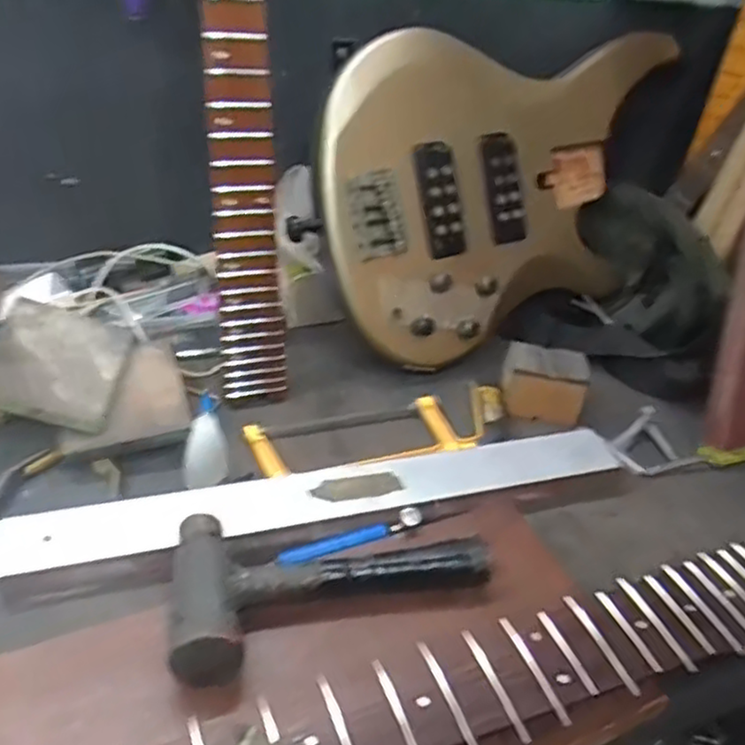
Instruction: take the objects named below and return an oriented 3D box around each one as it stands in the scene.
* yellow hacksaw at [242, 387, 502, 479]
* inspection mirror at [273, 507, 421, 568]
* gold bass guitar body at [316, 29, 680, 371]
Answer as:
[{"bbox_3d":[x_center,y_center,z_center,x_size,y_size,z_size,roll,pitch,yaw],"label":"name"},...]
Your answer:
[{"bbox_3d":[0.013,0.053,0.625,0.238,0.027,0.082,-8,37,-21],"label":"yellow hacksaw"},{"bbox_3d":[-0.016,0.121,0.510,0.104,0.018,0.016,-16,39,-11],"label":"inspection mirror"},{"bbox_3d":[0.155,-0.191,0.751,0.456,0.312,0.066,-14,10,-28],"label":"gold bass guitar body"}]

